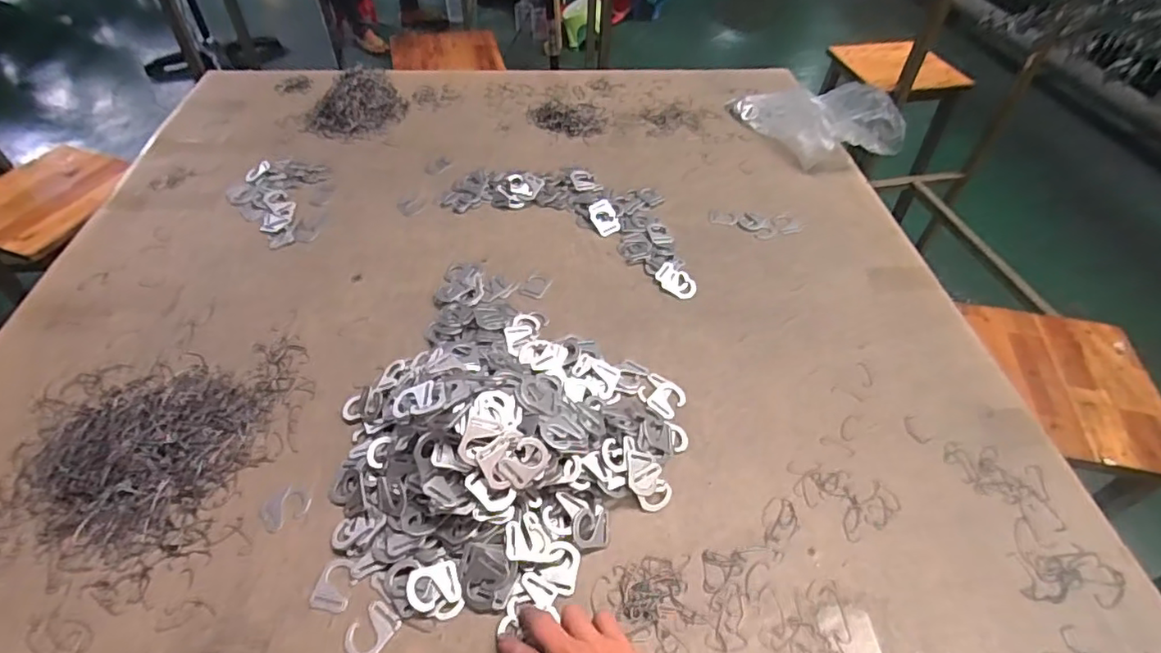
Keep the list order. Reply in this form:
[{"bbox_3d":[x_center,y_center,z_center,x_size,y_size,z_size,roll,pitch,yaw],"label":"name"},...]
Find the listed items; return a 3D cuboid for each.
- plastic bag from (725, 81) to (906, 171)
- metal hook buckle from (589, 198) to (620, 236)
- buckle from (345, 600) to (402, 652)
[{"bbox_3d":[0.409,-0.378,1.019,0.212,0.091,0.240,-5,48,-5],"label":"plastic bag"},{"bbox_3d":[0.037,-0.166,0.876,0.038,0.007,0.062,-27,70,-7],"label":"metal hook buckle"},{"bbox_3d":[-0.180,0.262,0.493,0.035,0.004,0.043,28,53,23],"label":"buckle"}]

